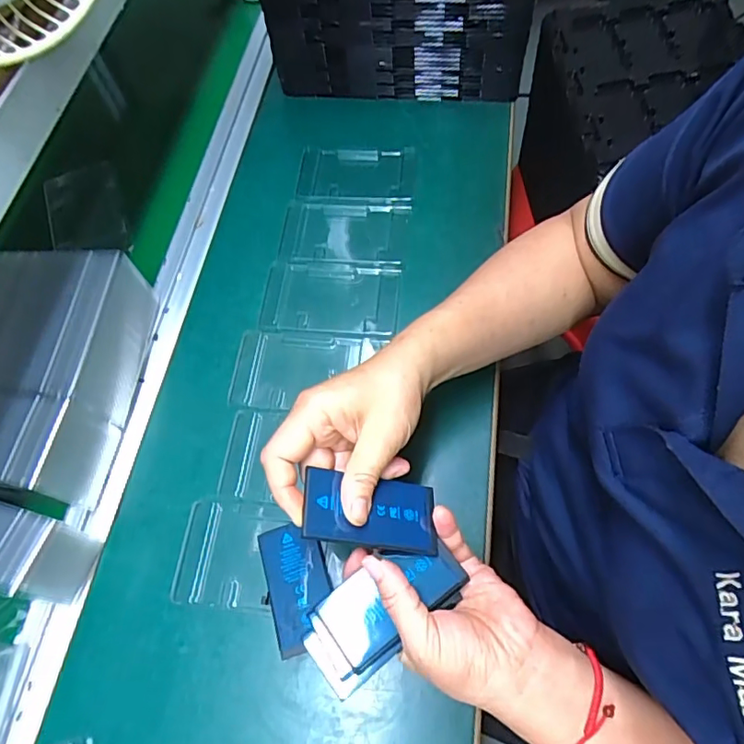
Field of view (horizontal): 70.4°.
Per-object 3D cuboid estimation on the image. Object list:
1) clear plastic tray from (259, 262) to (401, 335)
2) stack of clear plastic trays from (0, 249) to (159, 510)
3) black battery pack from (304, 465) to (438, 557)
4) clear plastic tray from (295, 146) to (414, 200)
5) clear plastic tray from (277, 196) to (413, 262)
[{"bbox_3d":[-0.040,-0.070,0.503,0.128,0.011,0.079,2,64,6],"label":"clear plastic tray"},{"bbox_3d":[-0.269,-0.003,0.432,0.112,0.088,0.196,1,64,6],"label":"stack of clear plastic trays"},{"bbox_3d":[0.000,0.087,0.329,0.088,0.007,0.042,14,63,-21],"label":"black battery pack"},{"bbox_3d":[-0.017,-0.213,0.567,0.122,0.014,0.074,1,64,6],"label":"clear plastic tray"},{"bbox_3d":[-0.027,-0.144,0.537,0.127,0.013,0.080,0,64,5],"label":"clear plastic tray"}]

